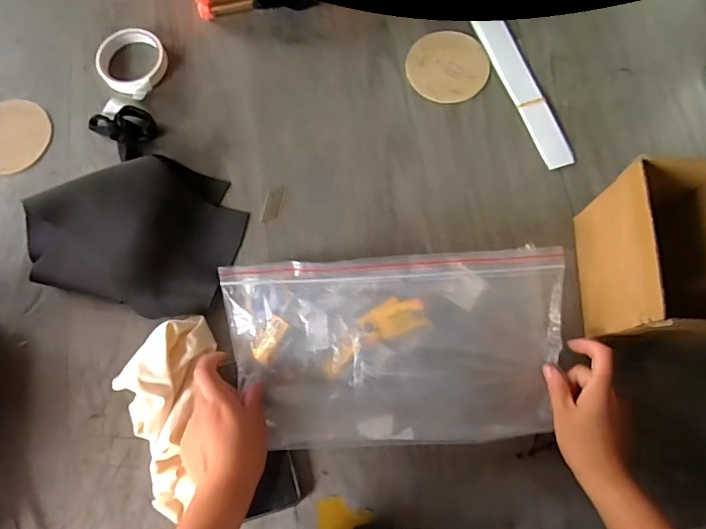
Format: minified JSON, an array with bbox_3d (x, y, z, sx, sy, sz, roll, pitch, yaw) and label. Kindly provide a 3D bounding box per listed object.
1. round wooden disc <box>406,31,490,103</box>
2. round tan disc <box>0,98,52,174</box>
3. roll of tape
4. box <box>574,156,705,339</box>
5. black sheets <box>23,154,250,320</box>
[{"bbox_3d":[0.125,-0.261,0.624,0.104,0.004,0.103,0,76,1],"label":"round wooden disc"},{"bbox_3d":[-0.444,-0.166,0.612,0.095,0.010,0.102,0,76,1],"label":"round tan disc"},{"bbox_3d":[-0.293,-0.269,0.622,0.088,0.022,0.085,0,76,1],"label":"roll of tape"},{"bbox_3d":[0.306,-0.007,0.476,0.100,0.142,0.155,0,76,1],"label":"box"},{"bbox_3d":[-0.248,-0.043,0.542,0.218,0.062,0.178,14,76,5],"label":"black sheets"}]

